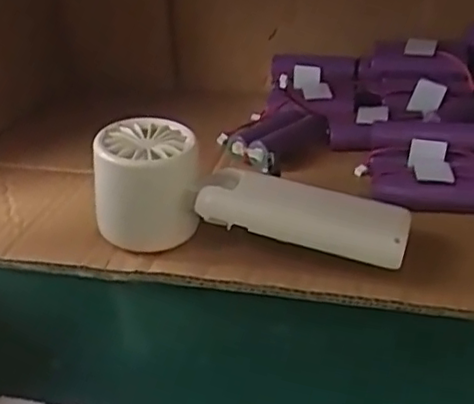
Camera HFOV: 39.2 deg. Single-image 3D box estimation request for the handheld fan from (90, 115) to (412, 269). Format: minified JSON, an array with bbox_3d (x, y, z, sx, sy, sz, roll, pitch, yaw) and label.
[{"bbox_3d":[0.004,-0.002,0.346,0.165,0.057,0.046,5,30,14],"label":"handheld fan"}]

